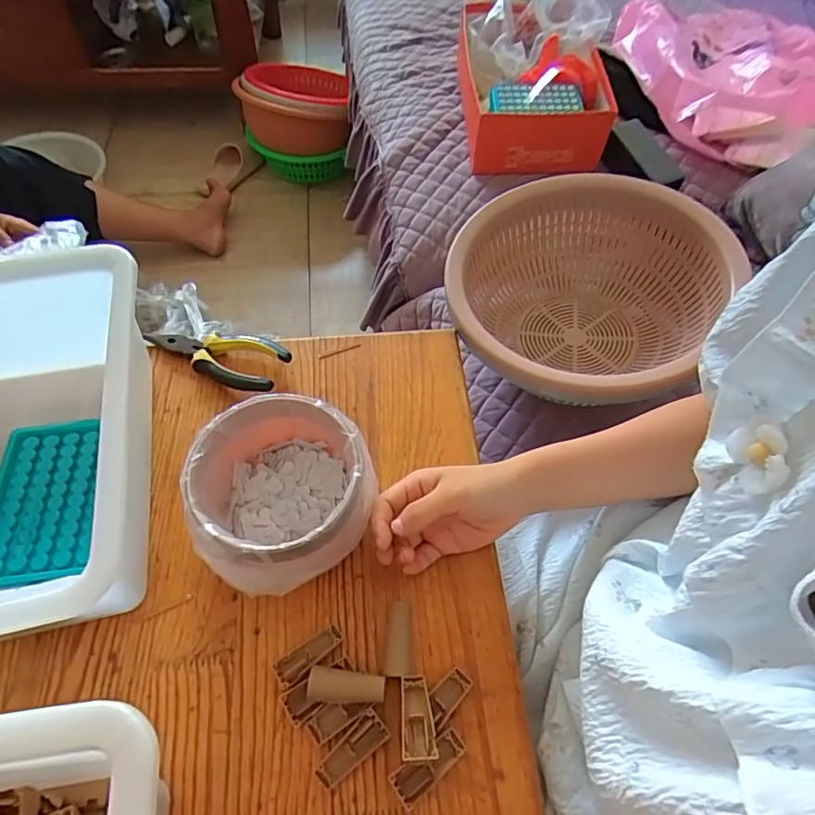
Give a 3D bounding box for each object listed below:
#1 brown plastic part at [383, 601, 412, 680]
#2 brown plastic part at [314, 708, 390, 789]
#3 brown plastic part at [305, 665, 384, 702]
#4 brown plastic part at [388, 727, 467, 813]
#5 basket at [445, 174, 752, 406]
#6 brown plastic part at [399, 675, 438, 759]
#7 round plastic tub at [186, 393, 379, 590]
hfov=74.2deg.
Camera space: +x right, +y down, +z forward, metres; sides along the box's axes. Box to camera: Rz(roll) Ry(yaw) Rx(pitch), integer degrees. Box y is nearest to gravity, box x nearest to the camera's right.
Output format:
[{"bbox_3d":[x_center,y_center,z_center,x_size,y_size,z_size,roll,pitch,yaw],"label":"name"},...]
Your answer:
[{"bbox_3d":[-0.006,0.163,0.380,0.017,0.009,0.049,4,57,1],"label":"brown plastic part"},{"bbox_3d":[-0.035,0.220,0.345,0.049,0.012,0.020,-38,65,-23],"label":"brown plastic part"},{"bbox_3d":[-0.041,0.185,0.357,0.050,0.010,0.020,6,57,3],"label":"brown plastic part"},{"bbox_3d":[0.013,0.228,0.344,0.050,0.013,0.021,-33,63,-21],"label":"brown plastic part"},{"bbox_3d":[0.176,-0.112,0.585,0.258,0.130,0.268,1,57,-1],"label":"basket"},{"bbox_3d":[0.006,0.199,0.346,0.022,0.009,0.049,-4,43,-4],"label":"brown plastic part"},{"bbox_3d":[-0.090,0.067,0.397,0.118,0.086,0.121,1,57,-1],"label":"round plastic tub"}]

